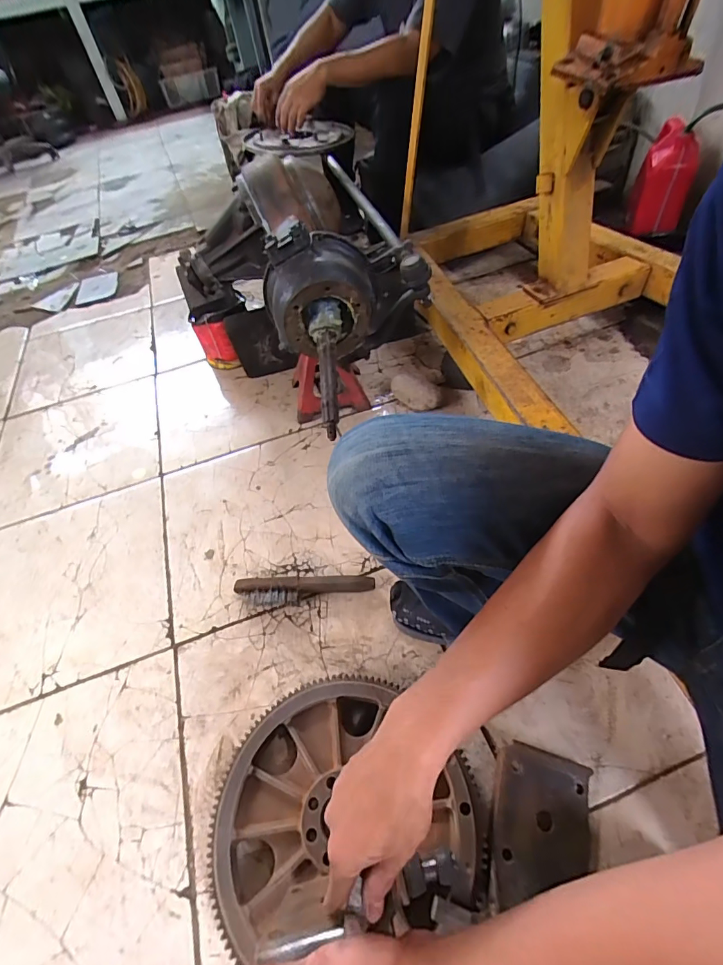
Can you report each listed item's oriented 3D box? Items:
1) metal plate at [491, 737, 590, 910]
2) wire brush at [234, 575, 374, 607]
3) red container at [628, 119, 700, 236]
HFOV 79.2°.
[{"bbox_3d":[0.214,0.404,0.516,0.113,0.018,0.149,17,56,6],"label":"metal plate"},{"bbox_3d":[-0.097,0.184,0.752,0.233,0.036,0.040,-4,52,2],"label":"wire brush"},{"bbox_3d":[0.818,-0.814,1.179,0.132,0.223,0.132,16,55,20],"label":"red container"}]

